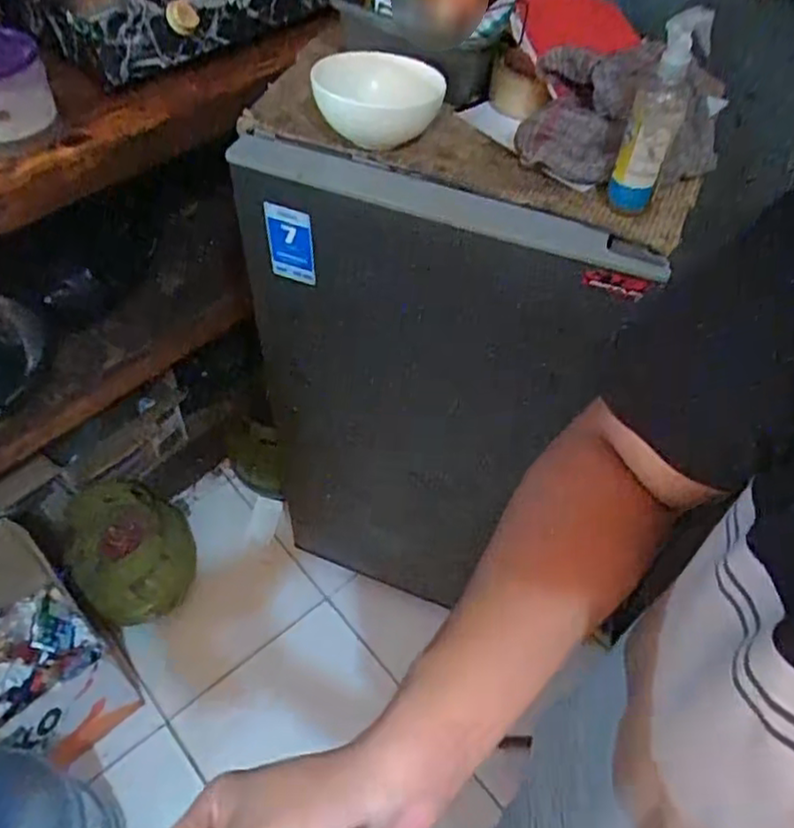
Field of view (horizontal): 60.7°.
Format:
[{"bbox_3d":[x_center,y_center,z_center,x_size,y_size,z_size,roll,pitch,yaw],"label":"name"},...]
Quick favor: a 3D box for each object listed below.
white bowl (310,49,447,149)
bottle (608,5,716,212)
[{"bbox_3d":[-0.031,-0.355,0.760,0.121,0.075,0.121,2,53,-3],"label":"white bowl"},{"bbox_3d":[0.253,-0.288,0.663,0.050,0.175,0.048,19,54,9],"label":"bottle"}]

